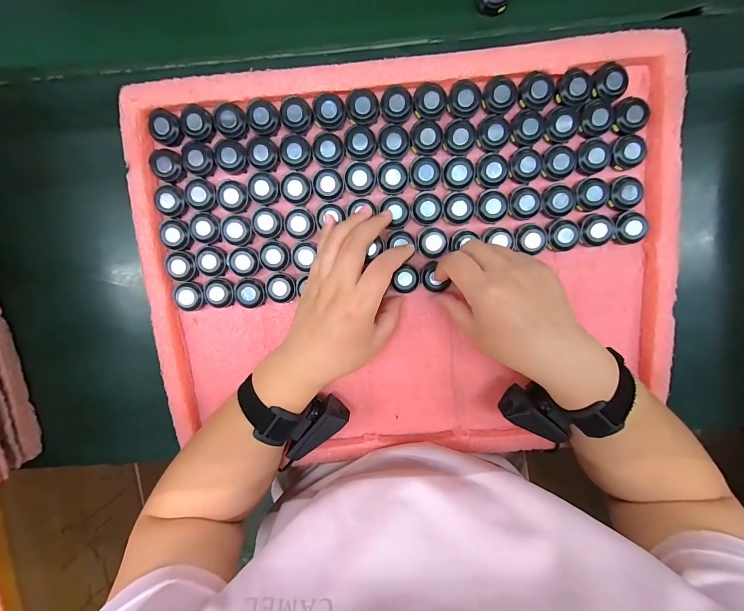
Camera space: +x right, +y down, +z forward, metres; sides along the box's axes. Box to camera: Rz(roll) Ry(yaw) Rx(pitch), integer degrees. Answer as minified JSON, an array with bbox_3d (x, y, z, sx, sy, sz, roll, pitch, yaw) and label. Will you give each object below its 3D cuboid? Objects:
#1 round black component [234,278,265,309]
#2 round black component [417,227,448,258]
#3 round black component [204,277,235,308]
[{"bbox_3d":[-0.120,-0.012,0.318,0.028,0.015,0.026,0,99,2],"label":"round black component"},{"bbox_3d":[0.058,-0.060,0.305,0.029,0.007,0.028,0,99,2],"label":"round black component"},{"bbox_3d":[-0.150,-0.012,0.320,0.031,0.012,0.029,0,99,2],"label":"round black component"}]

